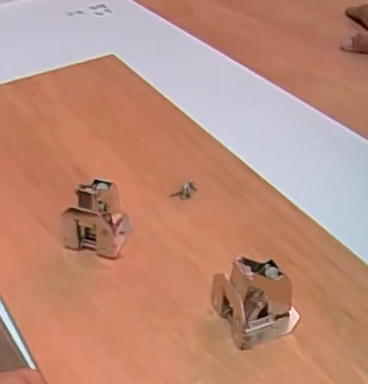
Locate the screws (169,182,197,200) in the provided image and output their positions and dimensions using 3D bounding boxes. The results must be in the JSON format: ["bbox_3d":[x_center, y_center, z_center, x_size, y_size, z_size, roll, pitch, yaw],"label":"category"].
[{"bbox_3d":[0.000,0.000,0.495,0.023,0.011,0.011,-10,40,-16],"label":"screws"}]

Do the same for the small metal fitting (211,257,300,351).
[{"bbox_3d":[0.049,0.069,0.375,0.056,0.055,0.033,-1,40,-2],"label":"small metal fitting"}]

